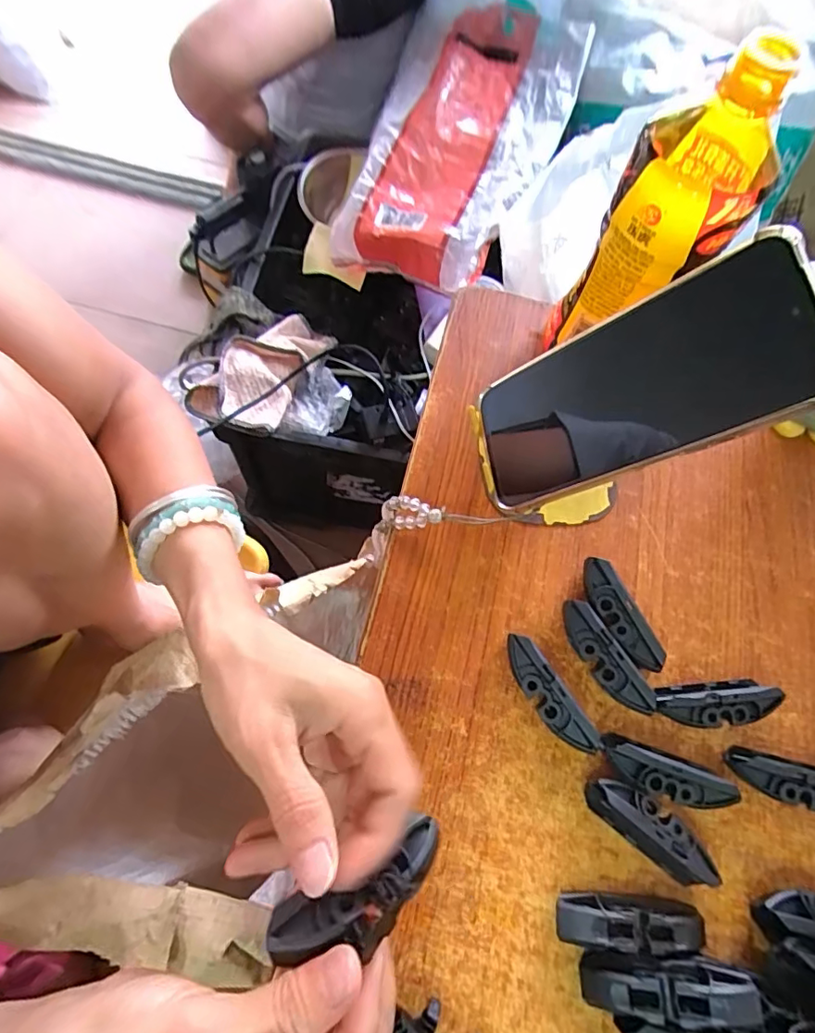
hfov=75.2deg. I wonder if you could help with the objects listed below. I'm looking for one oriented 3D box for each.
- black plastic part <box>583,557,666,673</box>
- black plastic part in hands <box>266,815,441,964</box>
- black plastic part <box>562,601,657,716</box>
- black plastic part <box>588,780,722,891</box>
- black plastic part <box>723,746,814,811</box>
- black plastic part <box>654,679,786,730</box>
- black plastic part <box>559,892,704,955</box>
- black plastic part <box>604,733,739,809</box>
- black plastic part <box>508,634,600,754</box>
[{"bbox_3d":[0.126,0.057,0.311,0.021,0.012,0.069,-36,76,13],"label":"black plastic part"},{"bbox_3d":[-0.016,0.141,0.196,0.071,0.013,0.025,-20,69,-24],"label":"black plastic part in hands"},{"bbox_3d":[0.113,0.080,0.302,0.023,0.015,0.070,-41,71,21],"label":"black plastic part"},{"bbox_3d":[0.125,0.160,0.272,0.069,0.022,0.022,37,70,10],"label":"black plastic part"},{"bbox_3d":[0.211,0.145,0.285,0.070,0.022,0.021,20,68,3],"label":"black plastic part"},{"bbox_3d":[0.174,0.105,0.297,0.067,0.026,0.024,-2,68,-6],"label":"black plastic part"},{"bbox_3d":[0.107,0.196,0.256,0.068,0.019,0.020,6,68,-3],"label":"black plastic part"},{"bbox_3d":[0.136,0.138,0.280,0.073,0.024,0.020,21,68,3],"label":"black plastic part"},{"bbox_3d":[0.076,0.099,0.291,0.016,0.024,0.069,-30,74,-16],"label":"black plastic part"}]

